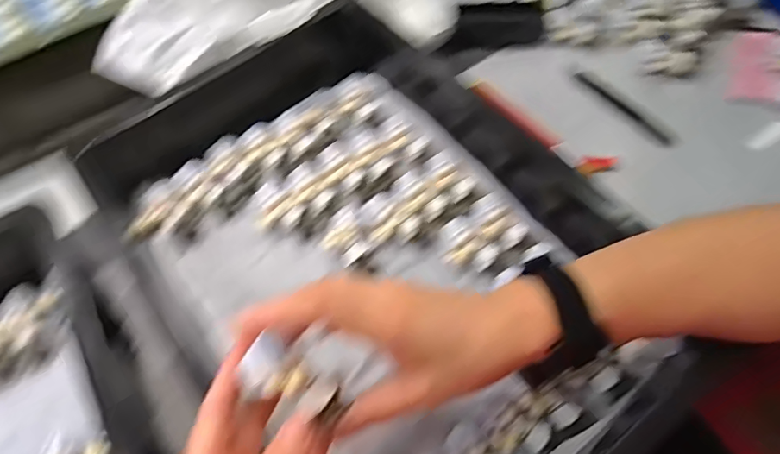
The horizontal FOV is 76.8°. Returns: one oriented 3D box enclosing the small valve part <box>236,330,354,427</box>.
[{"bbox_3d":[-0.049,0.085,0.264,0.061,0.022,0.028,36,67,-18],"label":"small valve part"}]

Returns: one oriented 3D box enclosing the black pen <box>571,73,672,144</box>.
[{"bbox_3d":[0.249,-0.129,0.527,0.013,0.004,0.122,-39,67,-17],"label":"black pen"}]

